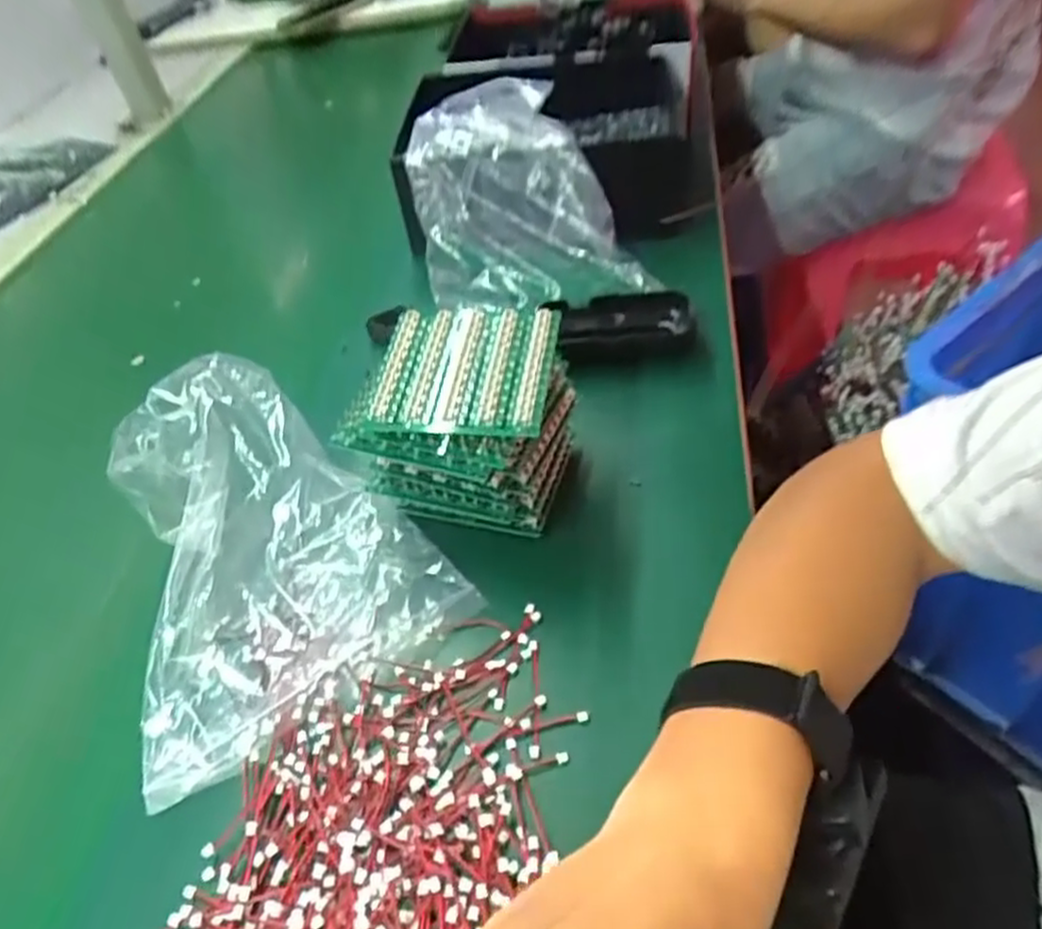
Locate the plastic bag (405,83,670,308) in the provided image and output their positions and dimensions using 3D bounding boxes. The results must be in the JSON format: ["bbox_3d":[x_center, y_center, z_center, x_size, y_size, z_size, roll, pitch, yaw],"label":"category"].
[{"bbox_3d":[-0.005,-0.208,0.562,0.154,0.102,0.174,-14,46,-3],"label":"plastic bag"}]

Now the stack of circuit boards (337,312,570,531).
[{"bbox_3d":[-0.031,-0.019,0.398,0.102,0.100,0.083,5,48,14],"label":"stack of circuit boards"}]

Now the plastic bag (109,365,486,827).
[{"bbox_3d":[-0.157,0.032,0.396,0.162,0.063,0.207,-32,51,-22],"label":"plastic bag"}]

